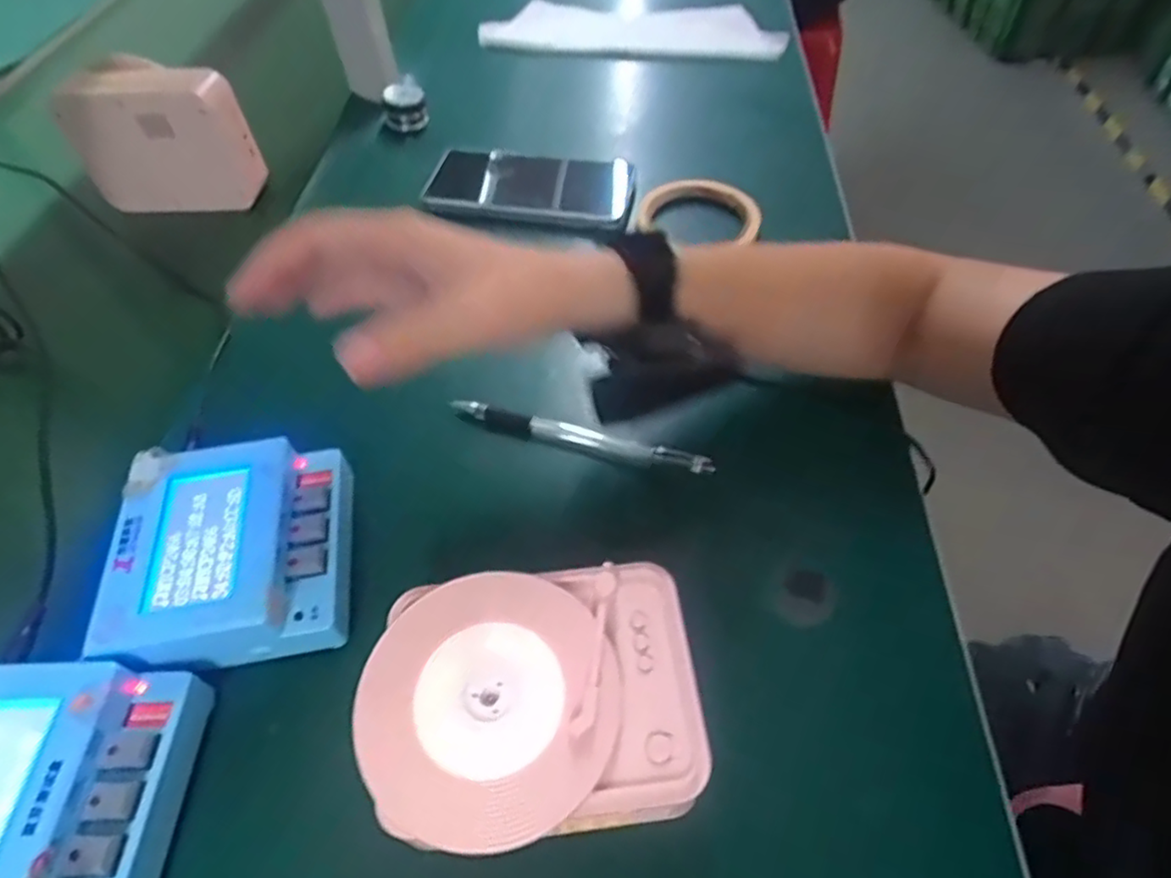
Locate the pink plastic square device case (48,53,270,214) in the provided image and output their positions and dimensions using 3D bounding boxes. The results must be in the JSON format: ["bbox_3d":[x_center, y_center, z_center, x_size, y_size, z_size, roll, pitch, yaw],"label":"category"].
[{"bbox_3d":[-0.339,-0.245,0.526,0.128,0.102,0.046,-1,54,1],"label":"pink plastic square device case"}]

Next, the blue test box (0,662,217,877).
[{"bbox_3d":[-0.212,0.143,0.251,0.100,0.040,0.099,-3,54,-1],"label":"blue test box"}]

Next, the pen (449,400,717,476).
[{"bbox_3d":[-0.005,-0.001,0.383,0.157,0.010,0.014,14,55,12],"label":"pen"}]

